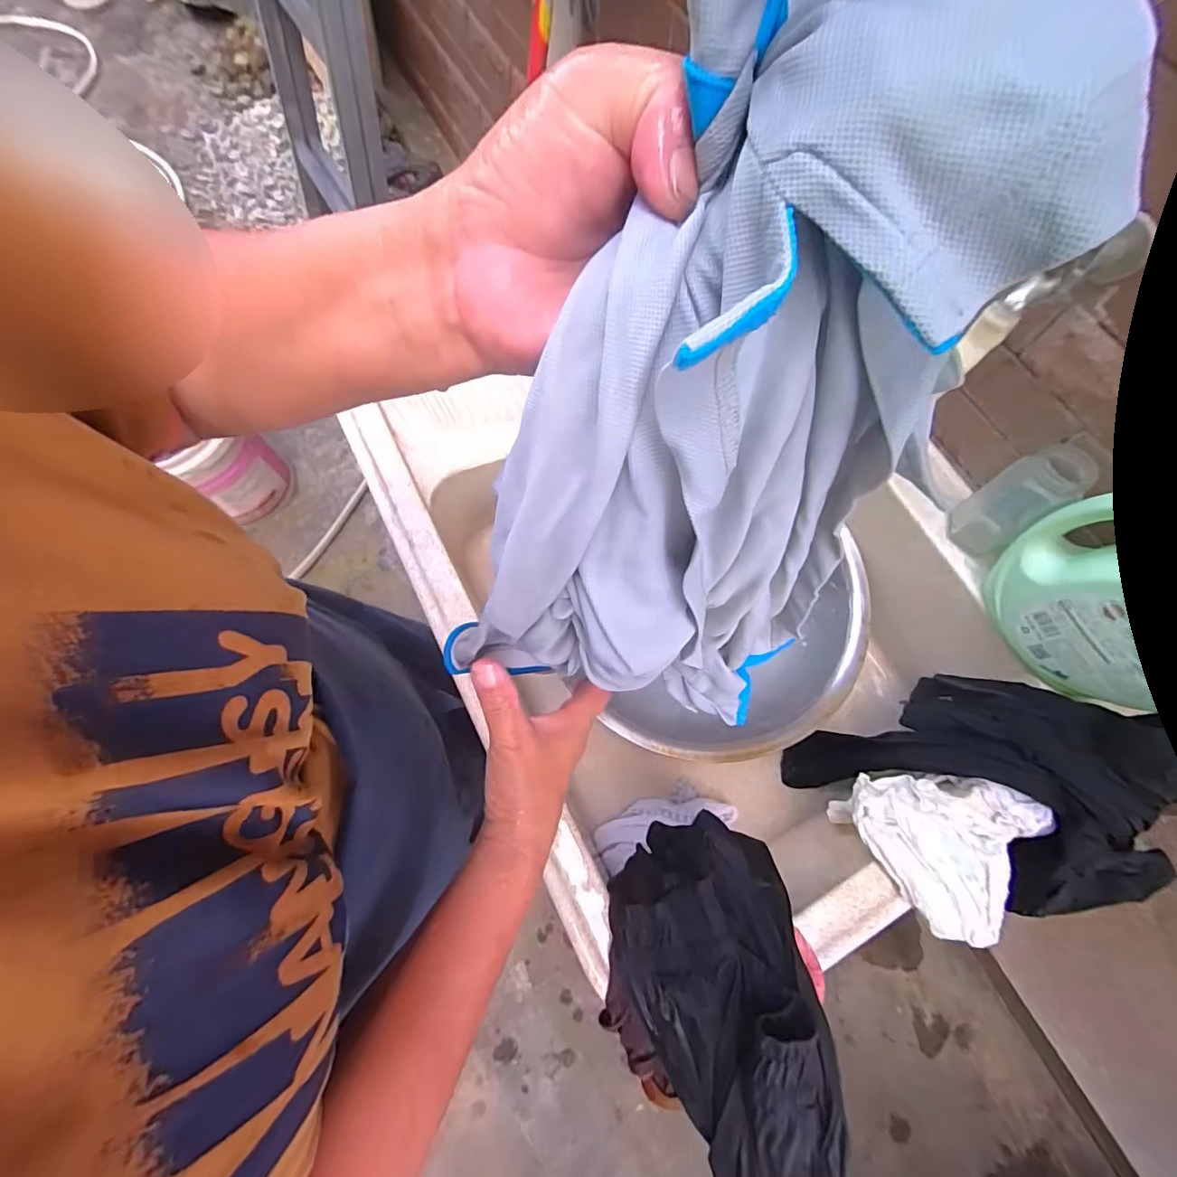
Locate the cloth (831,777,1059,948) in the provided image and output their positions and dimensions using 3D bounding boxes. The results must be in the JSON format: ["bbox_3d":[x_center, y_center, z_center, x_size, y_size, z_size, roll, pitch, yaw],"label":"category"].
[{"bbox_3d":[0.315,0.235,0.462,0.158,0.081,0.129,10,72,2],"label":"cloth"}]

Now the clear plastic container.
[{"bbox_3d":[0.415,-0.085,0.503,0.057,0.122,0.040,46,52,12],"label":"clear plastic container"}]

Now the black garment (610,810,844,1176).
[{"bbox_3d":[0.091,0.294,0.360,0.132,0.098,0.224,-3,72,-3],"label":"black garment"}]

